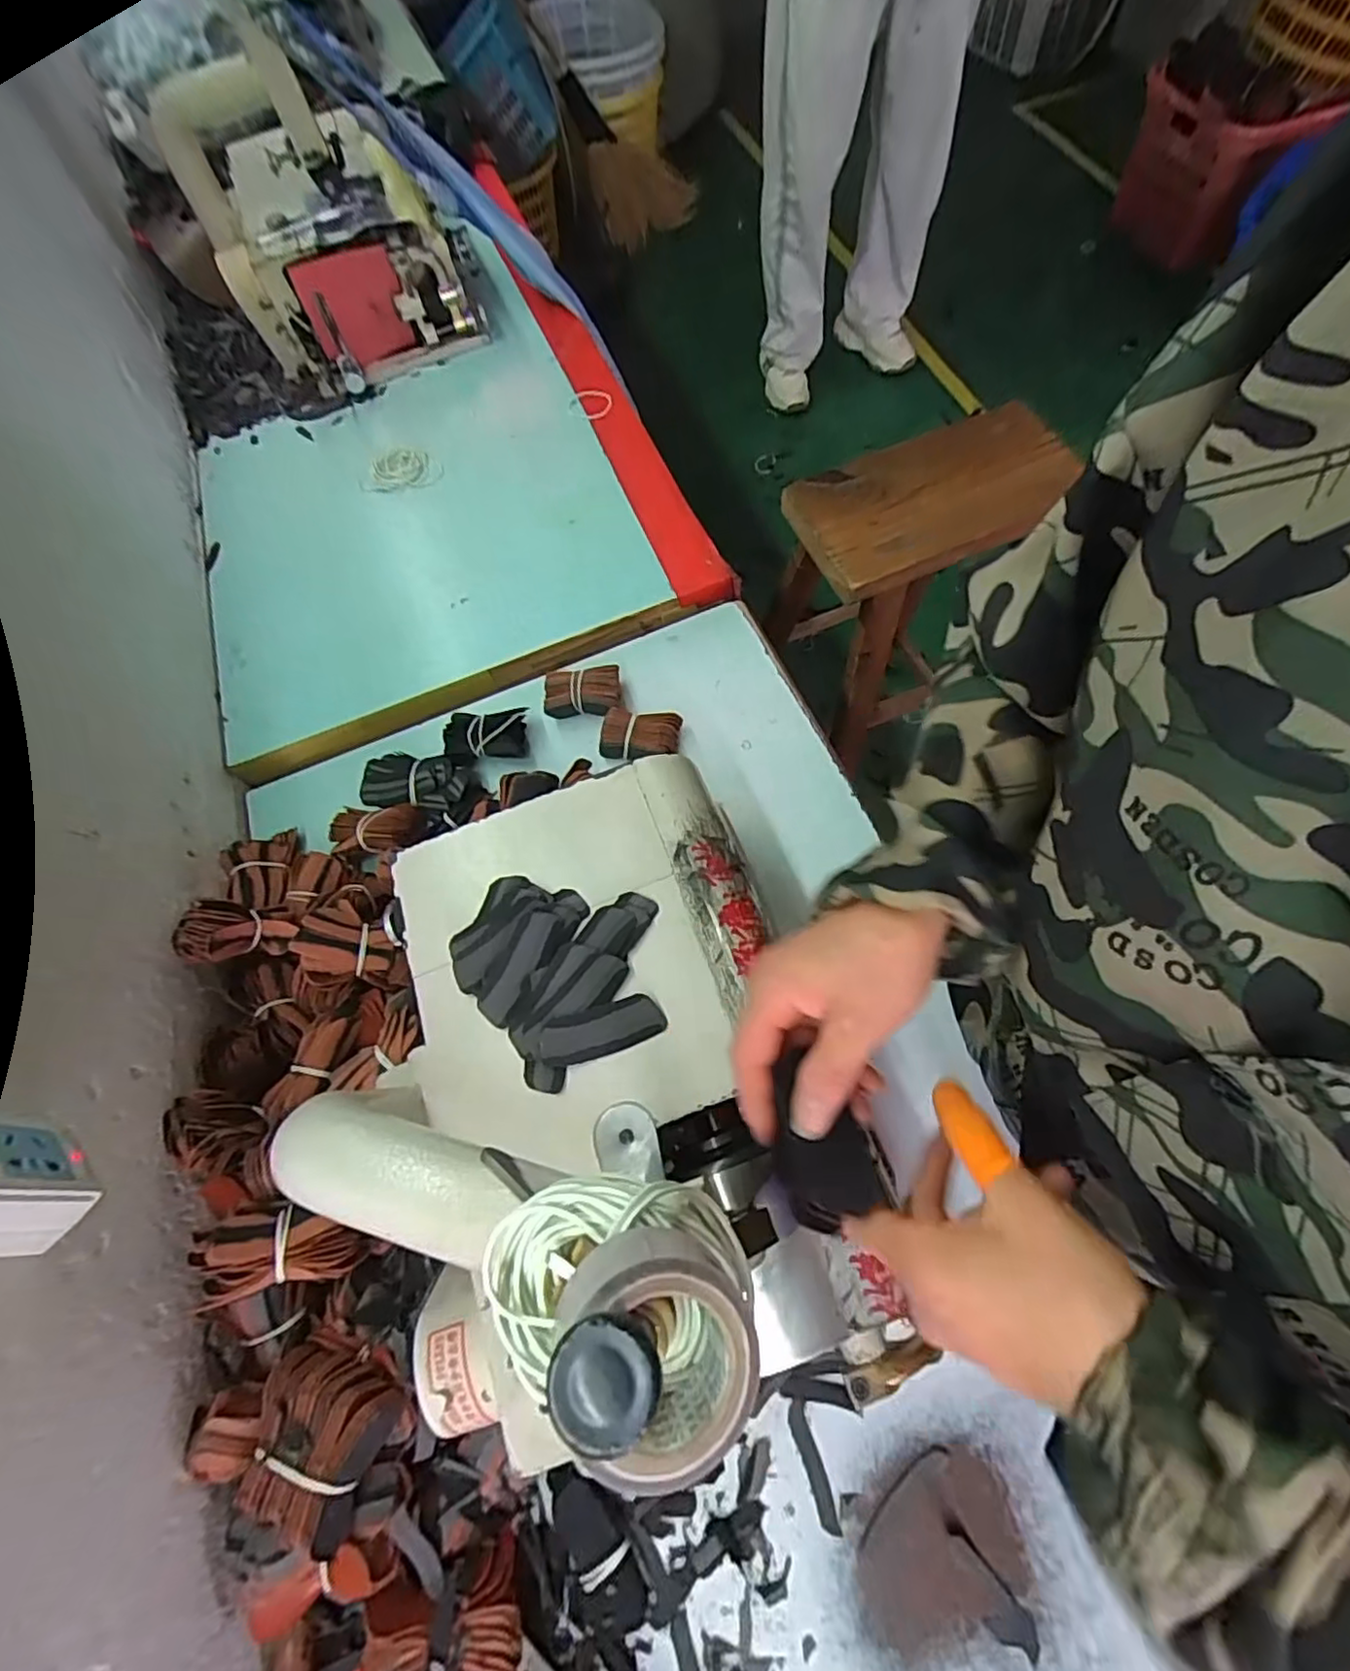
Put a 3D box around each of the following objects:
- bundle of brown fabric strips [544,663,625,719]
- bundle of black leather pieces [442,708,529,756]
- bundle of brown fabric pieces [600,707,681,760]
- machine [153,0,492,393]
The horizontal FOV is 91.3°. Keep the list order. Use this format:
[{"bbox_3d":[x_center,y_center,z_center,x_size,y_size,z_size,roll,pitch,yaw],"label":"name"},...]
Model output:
[{"bbox_3d":[-0.089,-0.137,0.634,0.072,0.032,0.044,-1,65,7],"label":"bundle of brown fabric strips"},{"bbox_3d":[-0.175,-0.092,0.620,0.070,0.033,0.043,-11,64,2],"label":"bundle of black leather pieces"},{"bbox_3d":[-0.033,-0.092,0.609,0.070,0.026,0.049,6,66,9],"label":"bundle of brown fabric pieces"},{"bbox_3d":[-0.415,-0.750,0.794,0.291,0.278,0.227,-23,65,-4],"label":"machine"}]

